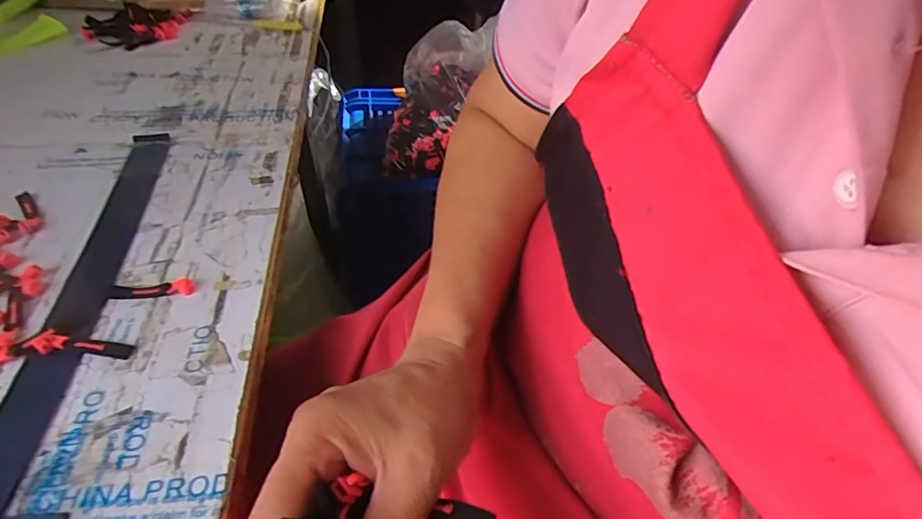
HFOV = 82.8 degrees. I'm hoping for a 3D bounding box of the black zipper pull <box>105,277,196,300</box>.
[{"bbox_3d":[-0.254,0.024,0.429,0.066,0.006,0.016,-7,46,-9],"label":"black zipper pull"}]

